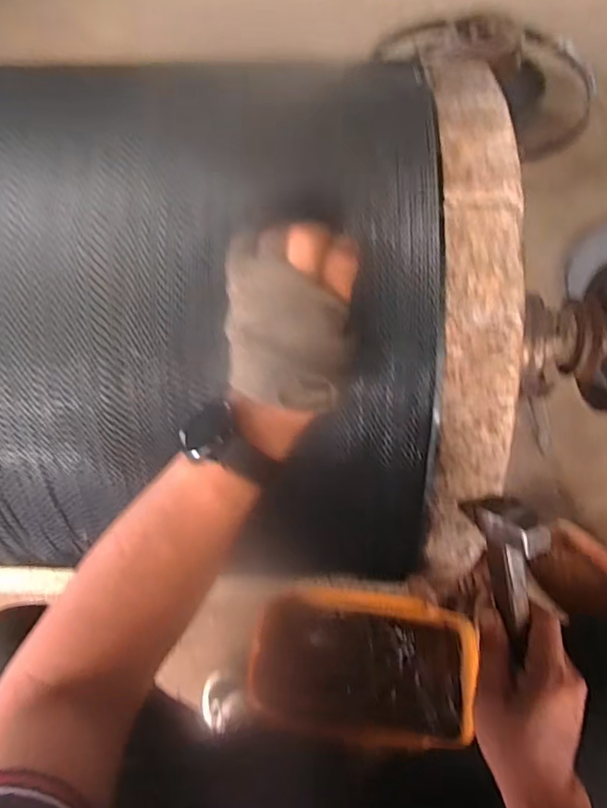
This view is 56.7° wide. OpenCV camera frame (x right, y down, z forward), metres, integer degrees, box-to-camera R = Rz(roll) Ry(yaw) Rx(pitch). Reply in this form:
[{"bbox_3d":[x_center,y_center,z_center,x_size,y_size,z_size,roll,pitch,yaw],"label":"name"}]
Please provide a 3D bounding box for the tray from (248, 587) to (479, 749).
[{"bbox_3d":[0.060,0.263,0.565,0.219,0.029,0.137,7,75,1],"label":"tray"}]

